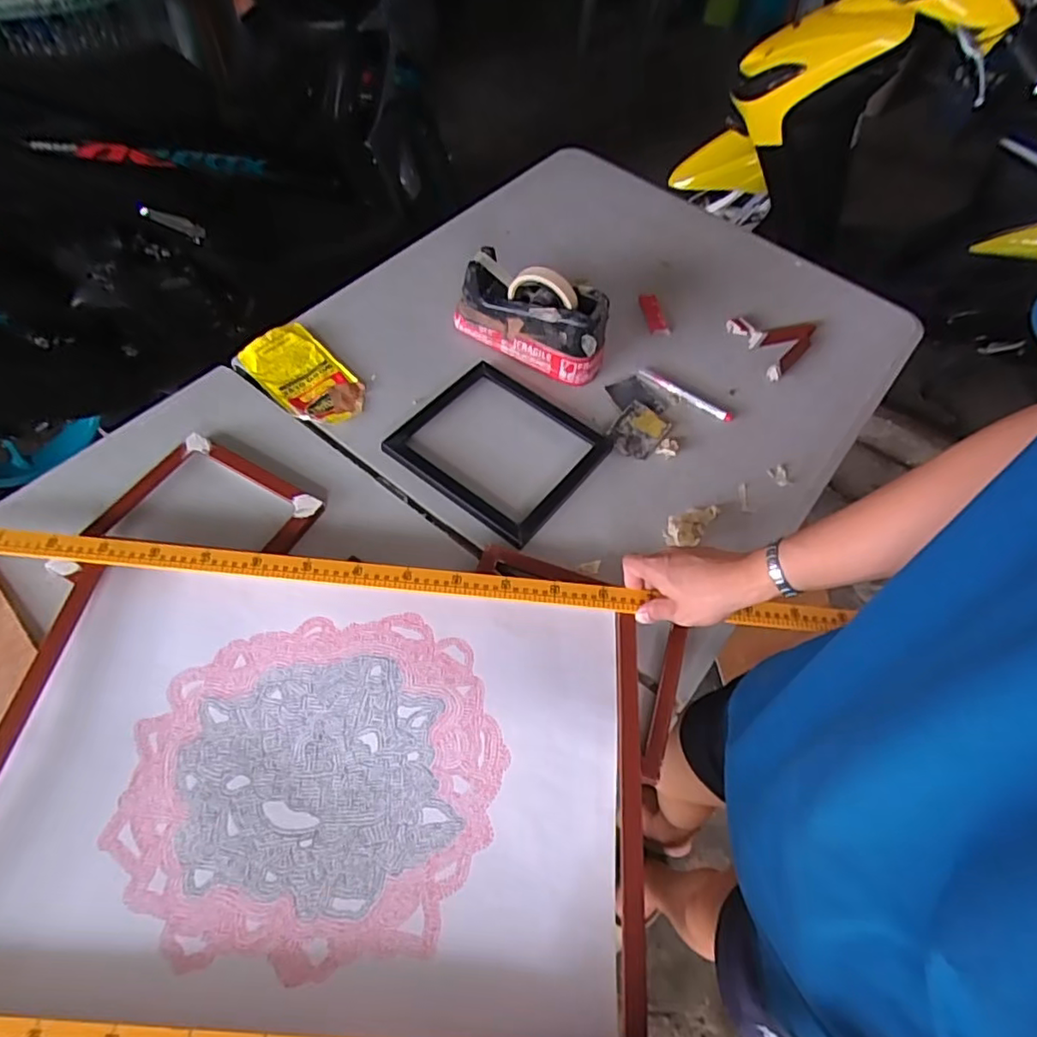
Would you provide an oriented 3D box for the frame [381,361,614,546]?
[{"bbox_3d":[-0.022,-0.089,0.744,0.210,0.013,0.195,35,61,16],"label":"frame"}]

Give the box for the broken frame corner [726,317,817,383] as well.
[{"bbox_3d":[0.380,-0.259,0.887,0.128,0.010,0.121,-21,61,-17],"label":"broken frame corner"}]

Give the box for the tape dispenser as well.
[{"bbox_3d":[0.018,-0.269,0.805,0.205,0.116,0.069,25,59,11],"label":"tape dispenser"}]

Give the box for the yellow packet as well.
[{"bbox_3d":[-0.271,-0.183,0.779,0.166,0.024,0.092,40,63,19],"label":"yellow packet"}]

